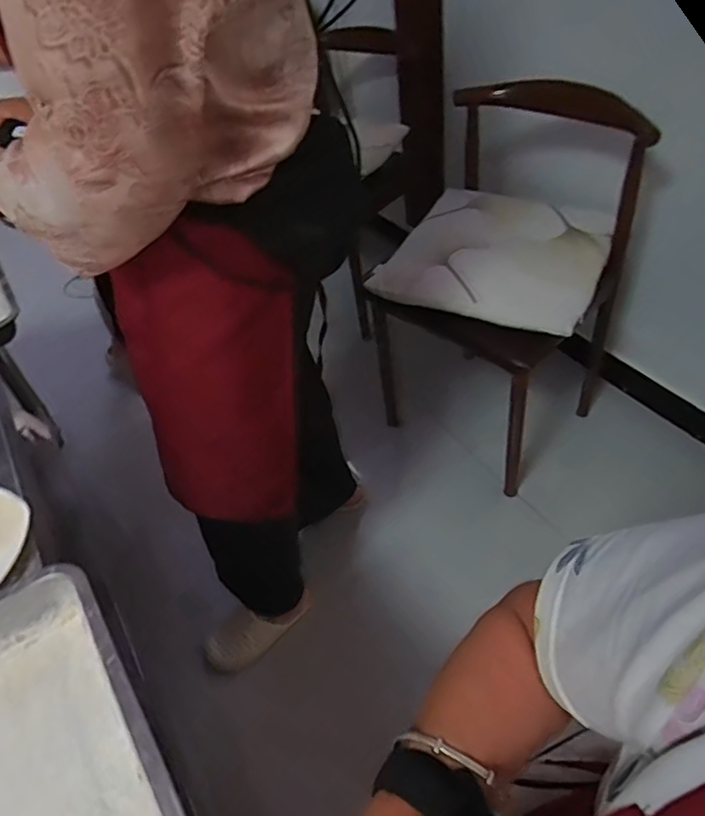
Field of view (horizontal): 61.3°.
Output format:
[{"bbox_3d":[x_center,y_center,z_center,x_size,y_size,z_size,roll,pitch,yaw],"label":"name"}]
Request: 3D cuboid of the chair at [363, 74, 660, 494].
[{"bbox_3d":[0.298,-0.255,1.247,0.446,0.670,0.459,20,53,27],"label":"chair"}]

